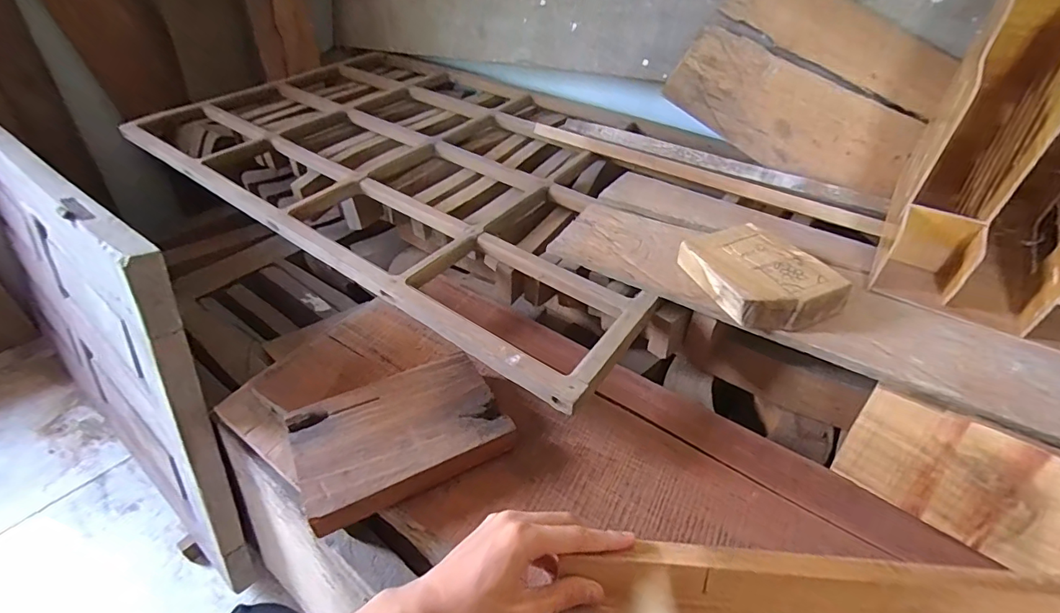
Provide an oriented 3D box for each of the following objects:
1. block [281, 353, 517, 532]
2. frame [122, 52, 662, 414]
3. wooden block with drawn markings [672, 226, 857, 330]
[{"bbox_3d":[-0.148,0.142,0.540,0.217,0.034,0.142,-18,41,-24],"label":"block"},{"bbox_3d":[-0.218,-0.315,0.960,1.207,0.058,0.686,30,51,26],"label":"frame"},{"bbox_3d":[0.289,-0.038,0.597,0.125,0.053,0.162,-14,40,-20],"label":"wooden block with drawn markings"}]

